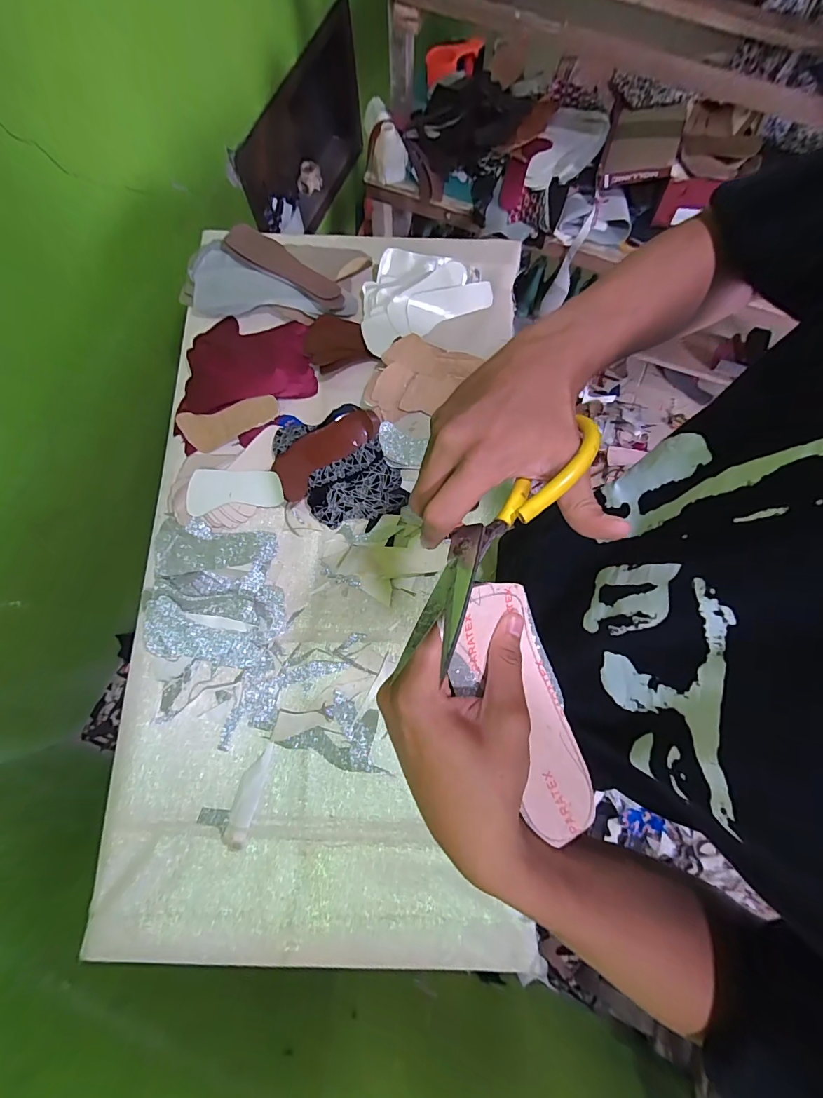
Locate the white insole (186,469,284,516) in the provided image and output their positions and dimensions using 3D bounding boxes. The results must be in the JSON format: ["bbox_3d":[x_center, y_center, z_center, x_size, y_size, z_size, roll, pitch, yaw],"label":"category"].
[{"bbox_3d":[-0.293,-0.099,0.678,0.154,0.010,0.069,-7,101,0],"label":"white insole"}]

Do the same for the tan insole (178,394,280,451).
[{"bbox_3d":[-0.313,-0.217,0.708,0.165,0.019,0.063,-13,78,-2],"label":"tan insole"}]

